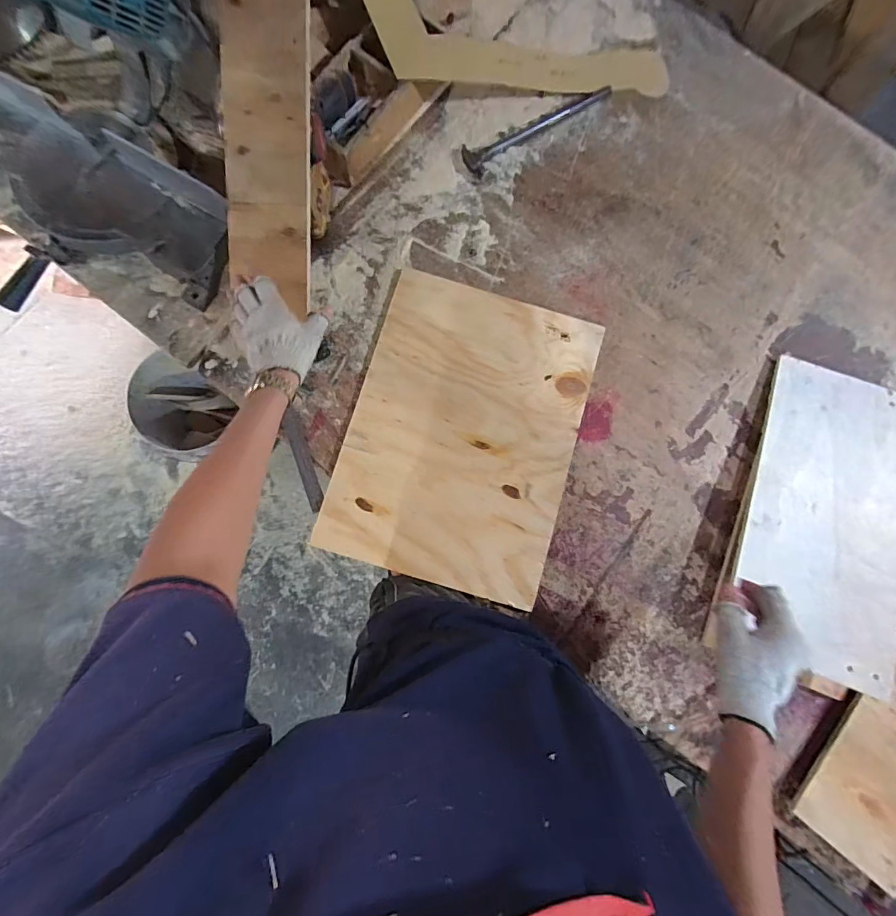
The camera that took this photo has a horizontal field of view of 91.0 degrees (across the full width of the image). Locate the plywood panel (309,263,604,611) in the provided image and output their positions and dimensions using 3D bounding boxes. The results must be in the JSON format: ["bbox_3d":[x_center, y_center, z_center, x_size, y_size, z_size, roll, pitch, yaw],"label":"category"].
[{"bbox_3d":[0.027,-0.041,0.686,0.340,0.012,0.457,17,81,0],"label":"plywood panel"}]

